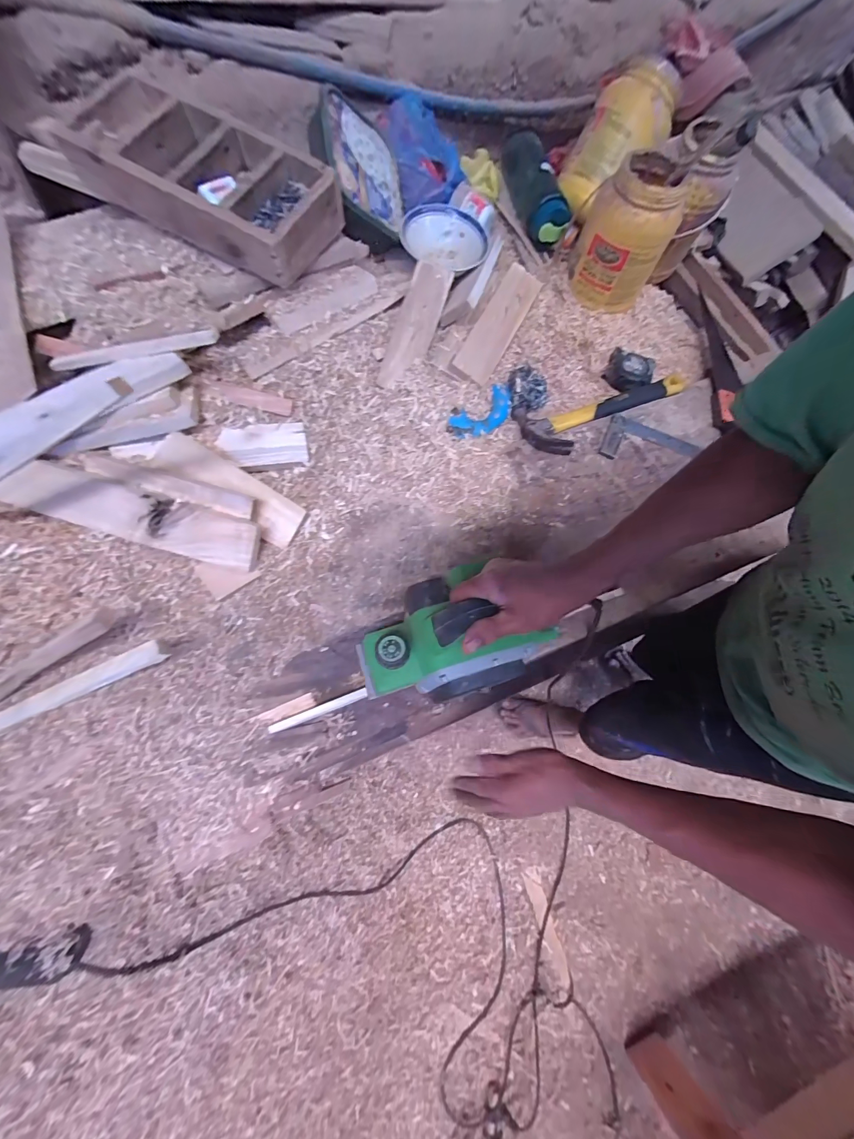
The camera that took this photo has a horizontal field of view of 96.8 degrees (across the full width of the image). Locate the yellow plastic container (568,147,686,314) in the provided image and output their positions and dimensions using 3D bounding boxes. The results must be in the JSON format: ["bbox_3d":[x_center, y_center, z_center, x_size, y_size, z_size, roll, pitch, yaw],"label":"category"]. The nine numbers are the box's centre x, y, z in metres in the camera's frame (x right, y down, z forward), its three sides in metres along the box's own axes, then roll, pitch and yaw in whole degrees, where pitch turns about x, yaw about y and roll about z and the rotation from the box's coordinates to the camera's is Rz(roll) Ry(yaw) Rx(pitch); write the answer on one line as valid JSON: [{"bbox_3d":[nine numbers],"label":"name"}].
[{"bbox_3d":[0.380,-0.642,0.727,0.155,0.175,0.151,21,69,7],"label":"yellow plastic container"}]

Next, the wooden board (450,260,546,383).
[{"bbox_3d":[0.141,-0.484,0.732,0.073,0.023,0.291,25,69,10],"label":"wooden board"}]

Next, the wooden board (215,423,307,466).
[{"bbox_3d":[-0.267,-0.205,0.621,0.133,0.006,0.069,-9,81,-13],"label":"wooden board"}]

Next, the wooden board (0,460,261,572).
[{"bbox_3d":[-0.421,-0.078,0.547,0.355,0.026,0.078,17,105,-2],"label":"wooden board"}]

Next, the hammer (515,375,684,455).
[{"bbox_3d":[0.339,-0.287,0.695,0.340,0.028,0.113,-13,67,-5],"label":"hammer"}]

